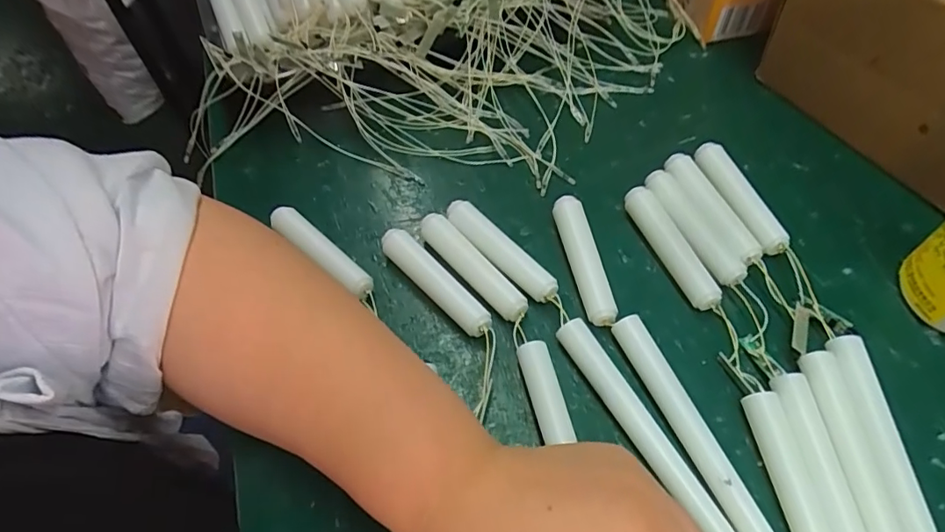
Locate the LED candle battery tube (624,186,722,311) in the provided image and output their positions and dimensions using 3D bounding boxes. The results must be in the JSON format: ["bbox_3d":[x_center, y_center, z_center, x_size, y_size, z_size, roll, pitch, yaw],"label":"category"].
[{"bbox_3d":[0.125,-0.013,0.327,0.020,0.016,0.092,-18,54,-8],"label":"LED candle battery tube"}]

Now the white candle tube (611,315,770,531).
[{"bbox_3d":[0.113,0.090,0.252,0.015,0.015,0.151,-19,54,-9],"label":"white candle tube"}]

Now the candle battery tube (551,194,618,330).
[{"bbox_3d":[0.069,-0.004,0.325,0.019,0.018,0.092,-8,53,-1],"label":"candle battery tube"}]

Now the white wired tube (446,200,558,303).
[{"bbox_3d":[0.016,-0.011,0.328,0.017,0.015,0.094,-34,58,-18],"label":"white wired tube"}]

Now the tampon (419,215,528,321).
[{"bbox_3d":[0.000,-0.001,0.323,0.016,0.013,0.092,-35,58,-19],"label":"tampon"}]

